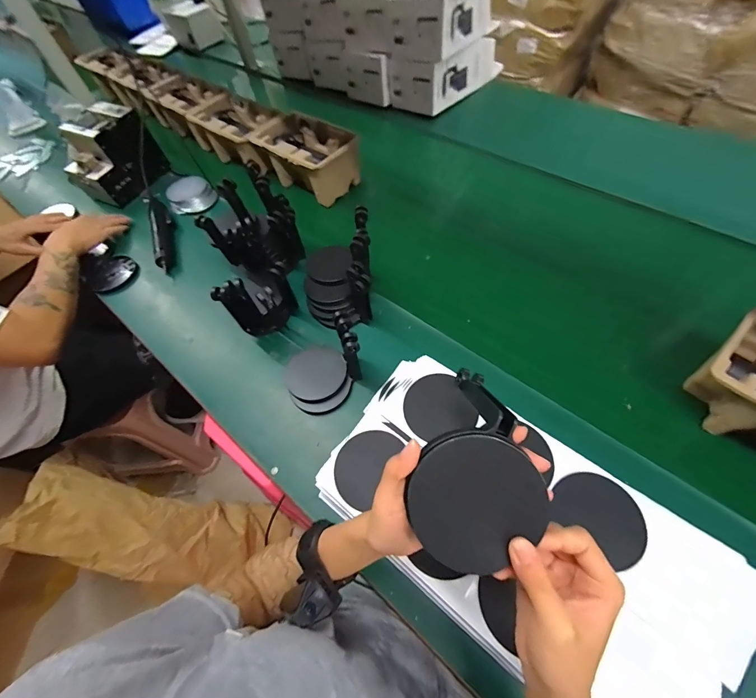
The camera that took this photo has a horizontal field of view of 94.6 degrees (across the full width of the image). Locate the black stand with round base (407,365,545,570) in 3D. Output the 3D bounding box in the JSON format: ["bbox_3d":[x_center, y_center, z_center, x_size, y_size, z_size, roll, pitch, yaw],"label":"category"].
[{"bbox_3d":[0.078,0.096,0.273,0.090,0.050,0.126,27,91,7],"label":"black stand with round base"}]

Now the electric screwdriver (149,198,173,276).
[{"bbox_3d":[-0.484,-0.266,0.784,0.040,0.031,0.237,-22,65,-7],"label":"electric screwdriver"}]

